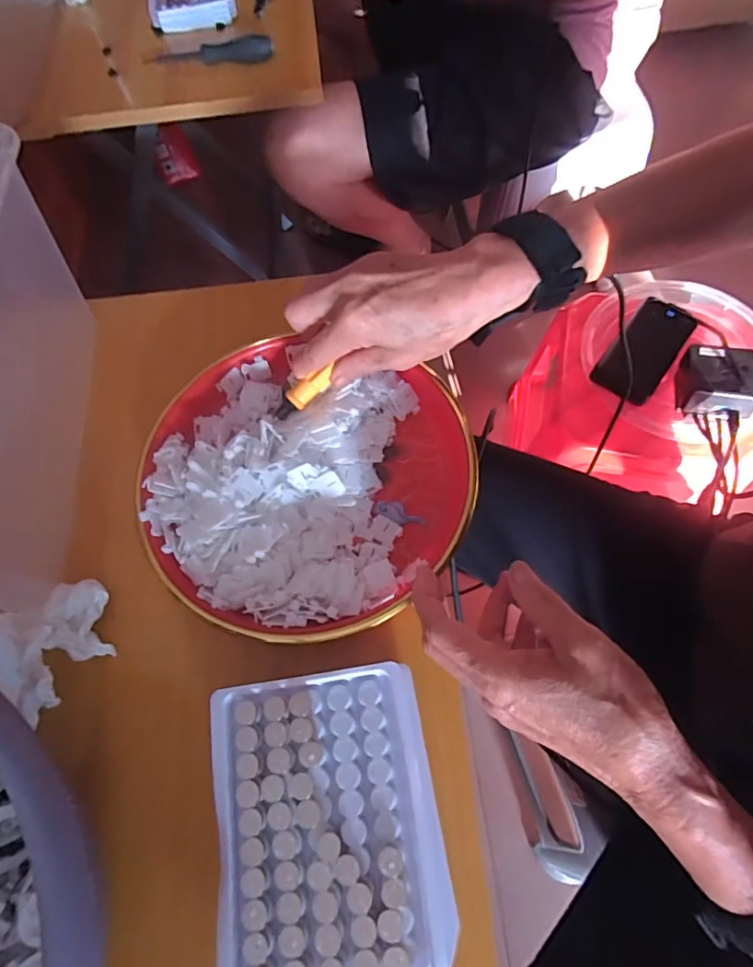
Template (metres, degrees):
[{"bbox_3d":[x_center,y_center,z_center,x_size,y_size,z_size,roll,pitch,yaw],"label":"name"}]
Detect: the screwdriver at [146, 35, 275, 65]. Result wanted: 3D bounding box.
[{"bbox_3d":[-0.180,-0.459,0.548,0.140,0.016,0.022,0,66,2],"label":"screwdriver"}]

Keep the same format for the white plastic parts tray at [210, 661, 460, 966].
[{"bbox_3d":[-0.023,0.162,0.252,0.103,0.032,0.128,-9,66,-2],"label":"white plastic parts tray"}]

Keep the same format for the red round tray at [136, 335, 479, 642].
[{"bbox_3d":[-0.047,-0.001,0.345,0.212,0.033,0.197,-1,66,2],"label":"red round tray"}]

